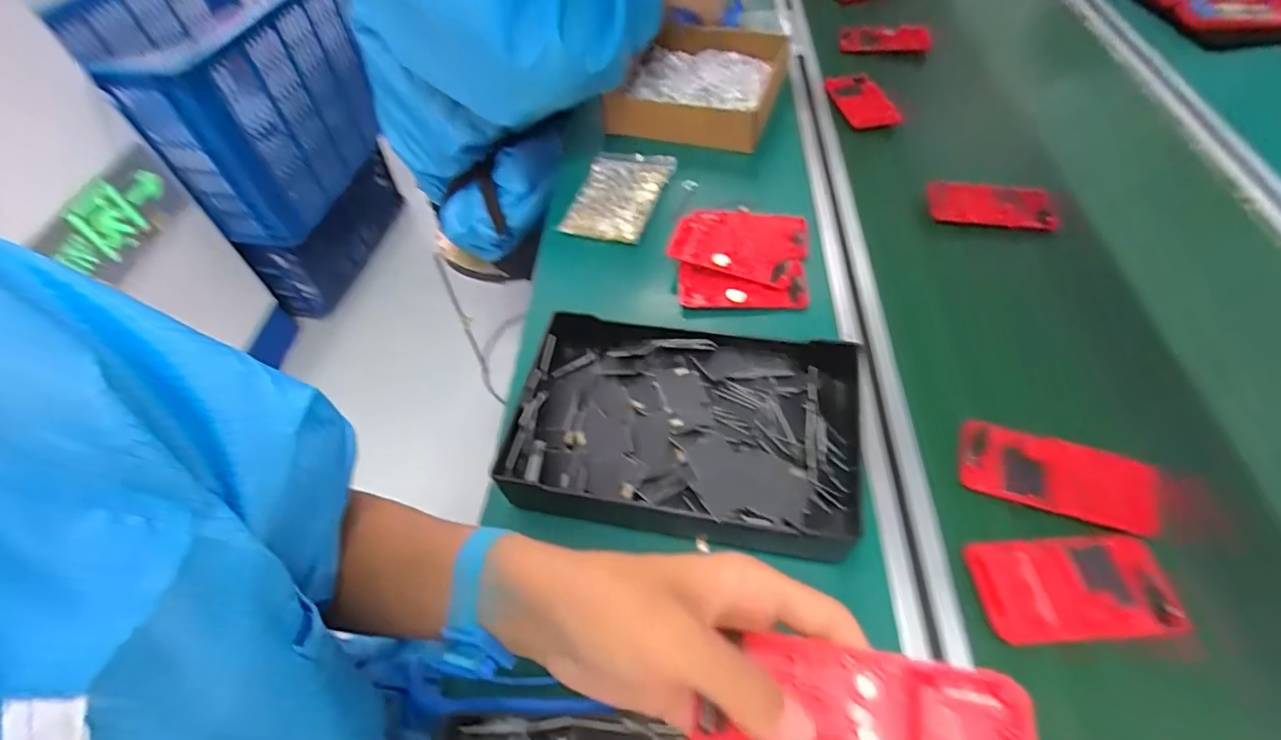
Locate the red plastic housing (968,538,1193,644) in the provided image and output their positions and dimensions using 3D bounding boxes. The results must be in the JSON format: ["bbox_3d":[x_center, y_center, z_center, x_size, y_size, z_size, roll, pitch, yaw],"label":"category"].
[{"bbox_3d":[0.289,0.144,0.374,0.122,0.007,0.064,-4,55,0],"label":"red plastic housing"}]

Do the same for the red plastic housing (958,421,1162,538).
[{"bbox_3d":[0.308,0.077,0.418,0.126,0.012,0.058,12,65,21],"label":"red plastic housing"}]

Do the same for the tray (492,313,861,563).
[{"bbox_3d":[0.033,0.047,0.427,0.258,0.048,0.171,9,56,9],"label":"tray"}]

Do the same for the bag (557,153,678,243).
[{"bbox_3d":[-0.025,-0.208,0.651,0.101,0.025,0.150,13,57,12],"label":"bag"}]

